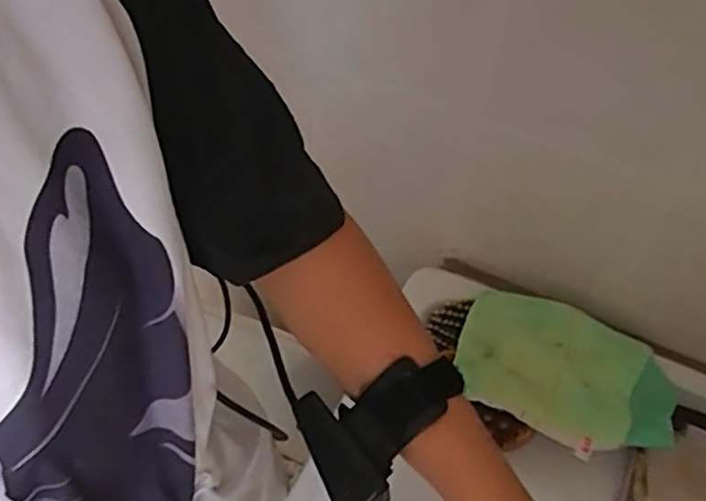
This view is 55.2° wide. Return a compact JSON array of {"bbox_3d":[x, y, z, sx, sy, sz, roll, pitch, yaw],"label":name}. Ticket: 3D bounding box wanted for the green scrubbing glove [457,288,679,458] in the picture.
[{"bbox_3d":[0.181,0.100,0.560,0.171,0.020,0.114,27,59,6],"label":"green scrubbing glove"}]

